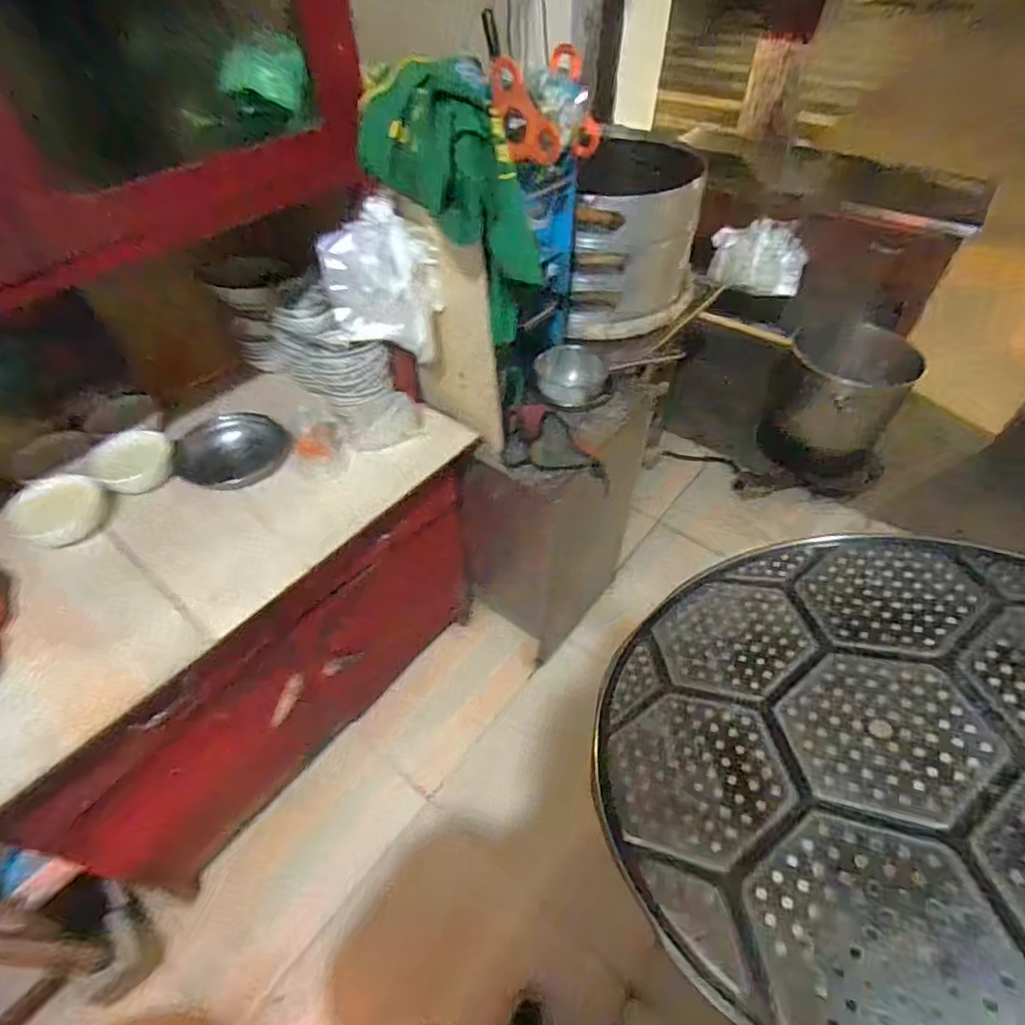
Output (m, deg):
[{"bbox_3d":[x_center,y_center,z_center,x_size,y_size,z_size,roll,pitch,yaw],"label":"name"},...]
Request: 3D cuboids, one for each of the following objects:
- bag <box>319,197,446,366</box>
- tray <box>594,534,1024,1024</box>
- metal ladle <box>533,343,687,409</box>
[{"bbox_3d":[-0.227,-0.396,0.991,0.202,0.248,0.060,11,49,10],"label":"bag"},{"bbox_3d":[0.333,0.200,0.524,0.505,0.018,0.514,-5,37,29],"label":"tray"},{"bbox_3d":[0.212,-0.336,1.356,0.304,0.095,0.155,-16,50,-14],"label":"metal ladle"}]

